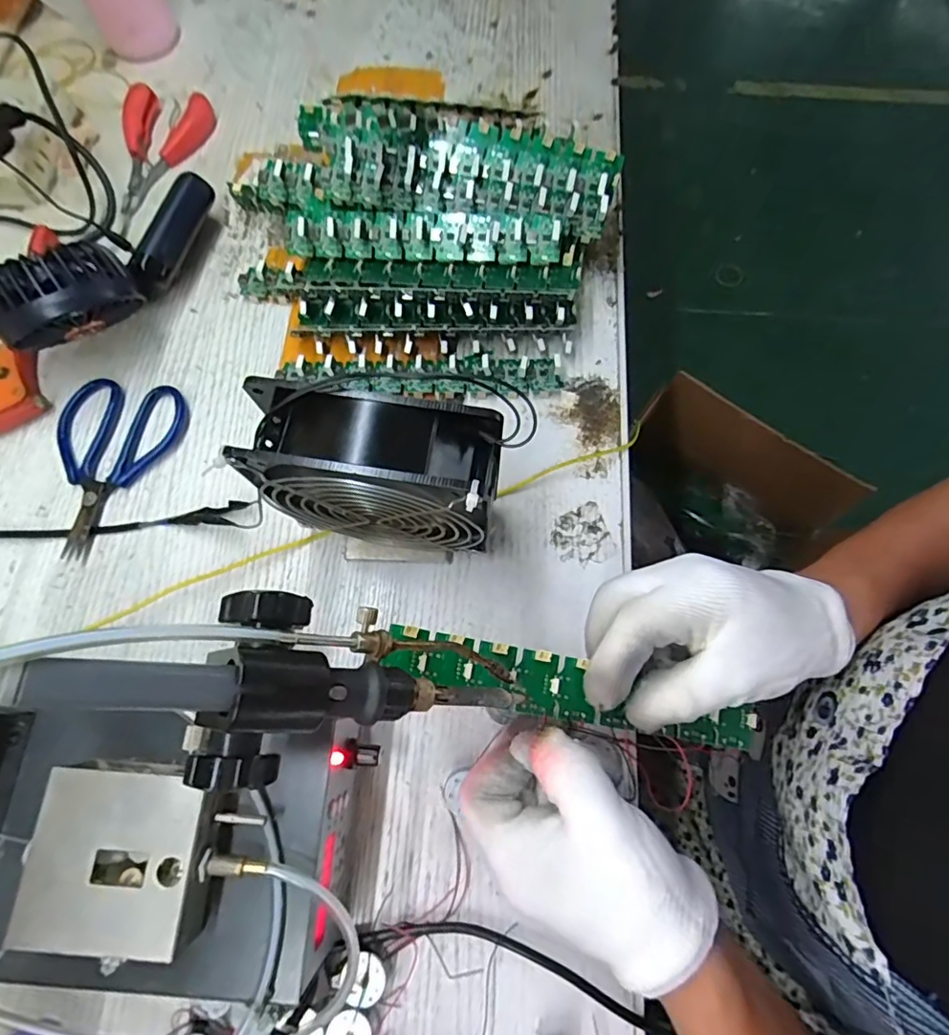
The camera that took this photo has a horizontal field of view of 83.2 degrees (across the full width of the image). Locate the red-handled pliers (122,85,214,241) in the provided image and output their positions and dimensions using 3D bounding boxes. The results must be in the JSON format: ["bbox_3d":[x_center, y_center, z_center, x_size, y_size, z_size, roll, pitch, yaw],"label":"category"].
[{"bbox_3d":[-0.264,-0.296,0.438,0.069,0.015,0.133,8,73,2],"label":"red-handled pliers"}]

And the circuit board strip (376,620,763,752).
[{"bbox_3d":[0.052,0.087,0.264,0.193,0.009,0.029,17,73,-9],"label":"circuit board strip"}]

